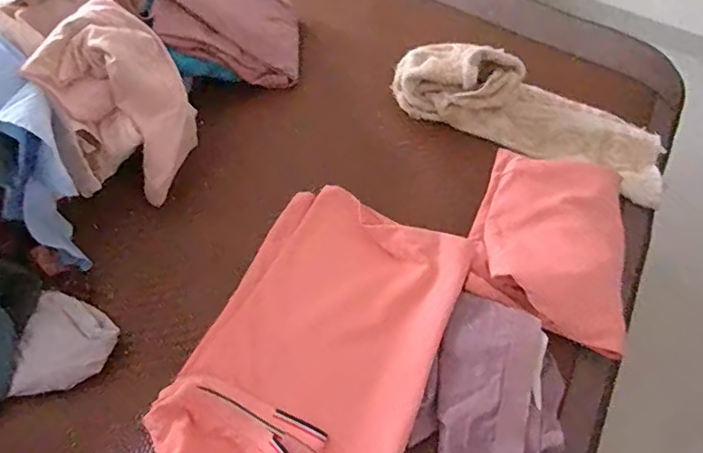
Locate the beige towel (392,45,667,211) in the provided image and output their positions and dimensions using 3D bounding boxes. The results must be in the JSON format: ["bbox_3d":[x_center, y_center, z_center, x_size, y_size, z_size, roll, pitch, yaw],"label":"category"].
[{"bbox_3d":[0.257,-0.172,0.768,0.395,0.083,0.128,24,57,12],"label":"beige towel"}]

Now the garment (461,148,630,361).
[{"bbox_3d":[0.238,0.015,0.653,0.178,0.044,0.229,14,56,6],"label":"garment"}]

